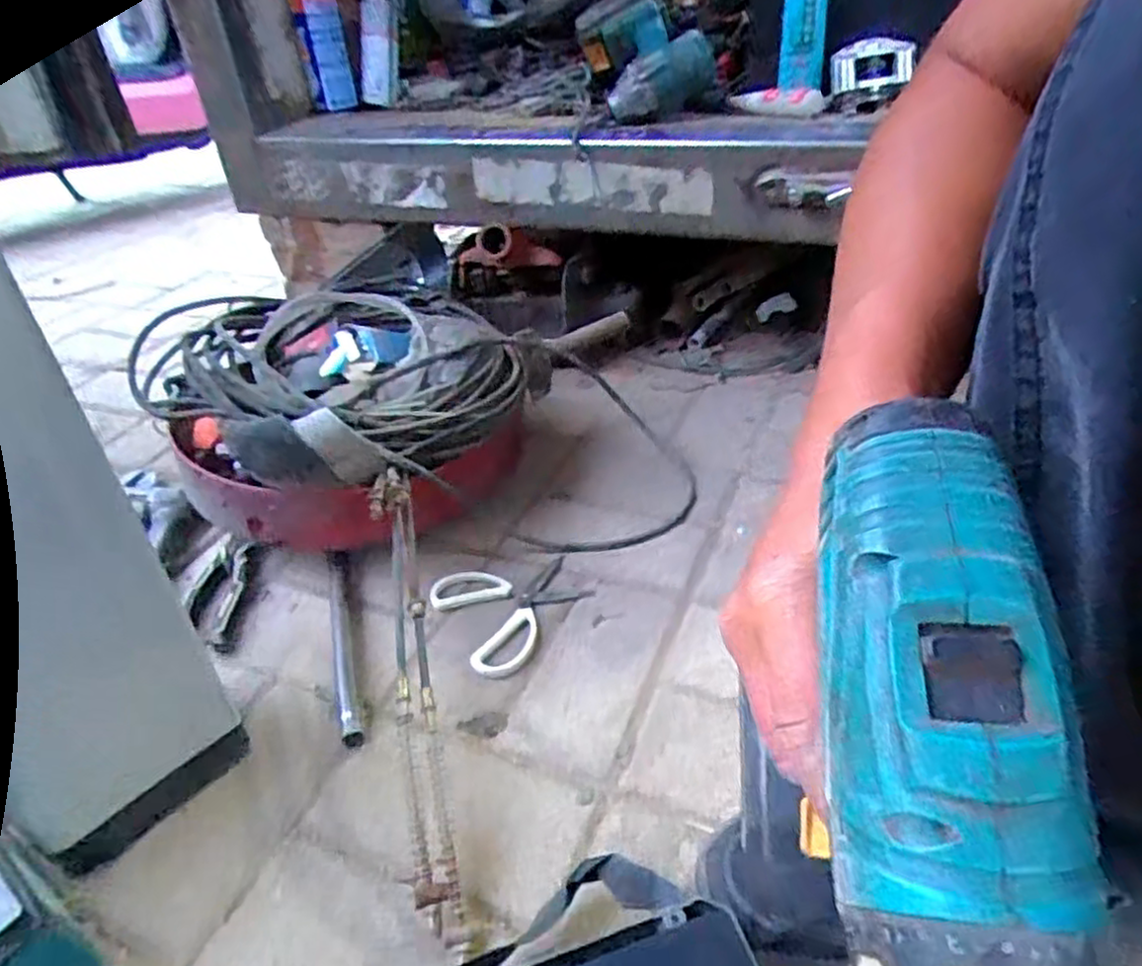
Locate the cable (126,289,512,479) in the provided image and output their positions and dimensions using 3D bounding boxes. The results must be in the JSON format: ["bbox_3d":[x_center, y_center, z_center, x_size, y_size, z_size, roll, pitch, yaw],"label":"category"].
[{"bbox_3d":[-0.215,-0.117,0.734,0.309,0.091,0.317,-4,35,3],"label":"cable"}]

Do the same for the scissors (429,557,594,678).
[{"bbox_3d":[-0.050,0.107,0.660,0.123,0.007,0.124,-23,40,-23],"label":"scissors"}]

